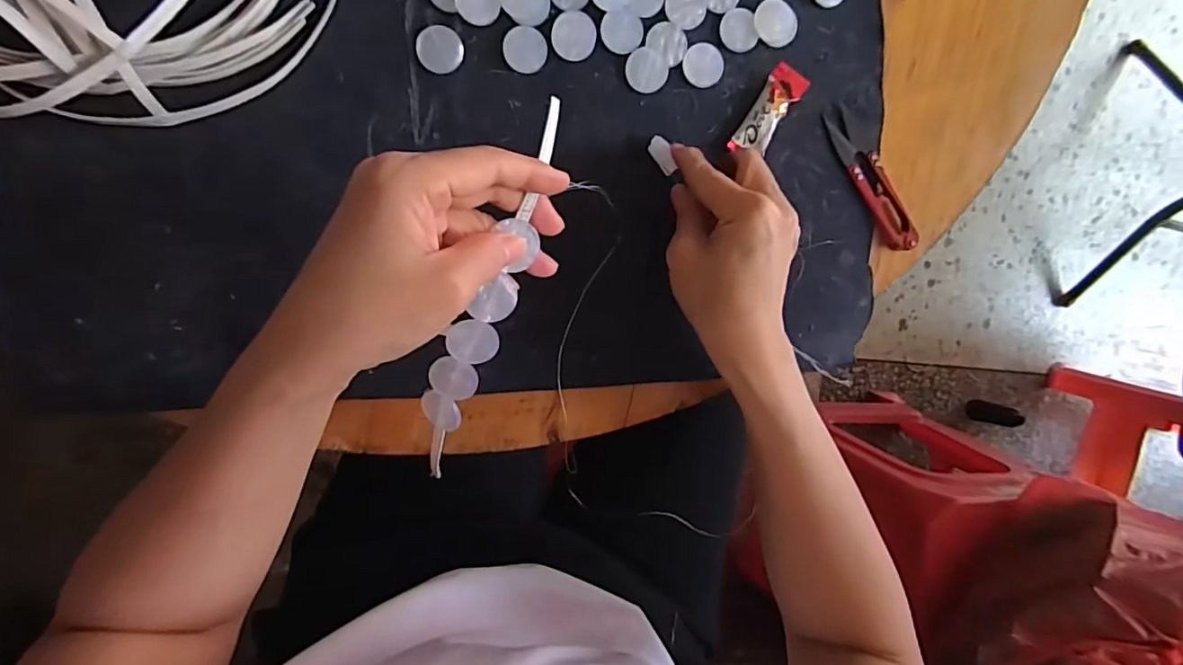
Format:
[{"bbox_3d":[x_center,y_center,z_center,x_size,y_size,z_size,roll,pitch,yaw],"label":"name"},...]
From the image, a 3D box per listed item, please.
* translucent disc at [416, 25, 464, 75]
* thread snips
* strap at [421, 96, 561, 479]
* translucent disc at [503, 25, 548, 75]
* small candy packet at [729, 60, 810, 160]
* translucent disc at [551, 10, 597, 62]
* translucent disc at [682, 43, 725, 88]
[{"bbox_3d":[-0.086,-0.162,0.308,0.025,0.004,0.025,-1,94,-9],"label":"translucent disc"},{"bbox_3d":[0.187,-0.101,0.359,0.025,0.005,0.103,-32,98,-5],"label":"thread snips"},{"bbox_3d":[-0.057,-0.005,0.277,0.025,0.029,0.219,22,111,-10],"label":"strap"},{"bbox_3d":[-0.038,-0.165,0.314,0.025,0.004,0.025,-1,94,-9],"label":"translucent disc"},{"bbox_3d":[0.111,-0.136,0.339,0.024,0.009,0.062,31,89,-10],"label":"small candy packet"},{"bbox_3d":[-0.010,-0.174,0.316,0.025,0.004,0.028,14,92,-10],"label":"translucent disc"},{"bbox_3d":[0.069,-0.164,0.332,0.026,0.004,0.025,-1,94,-9],"label":"translucent disc"}]

